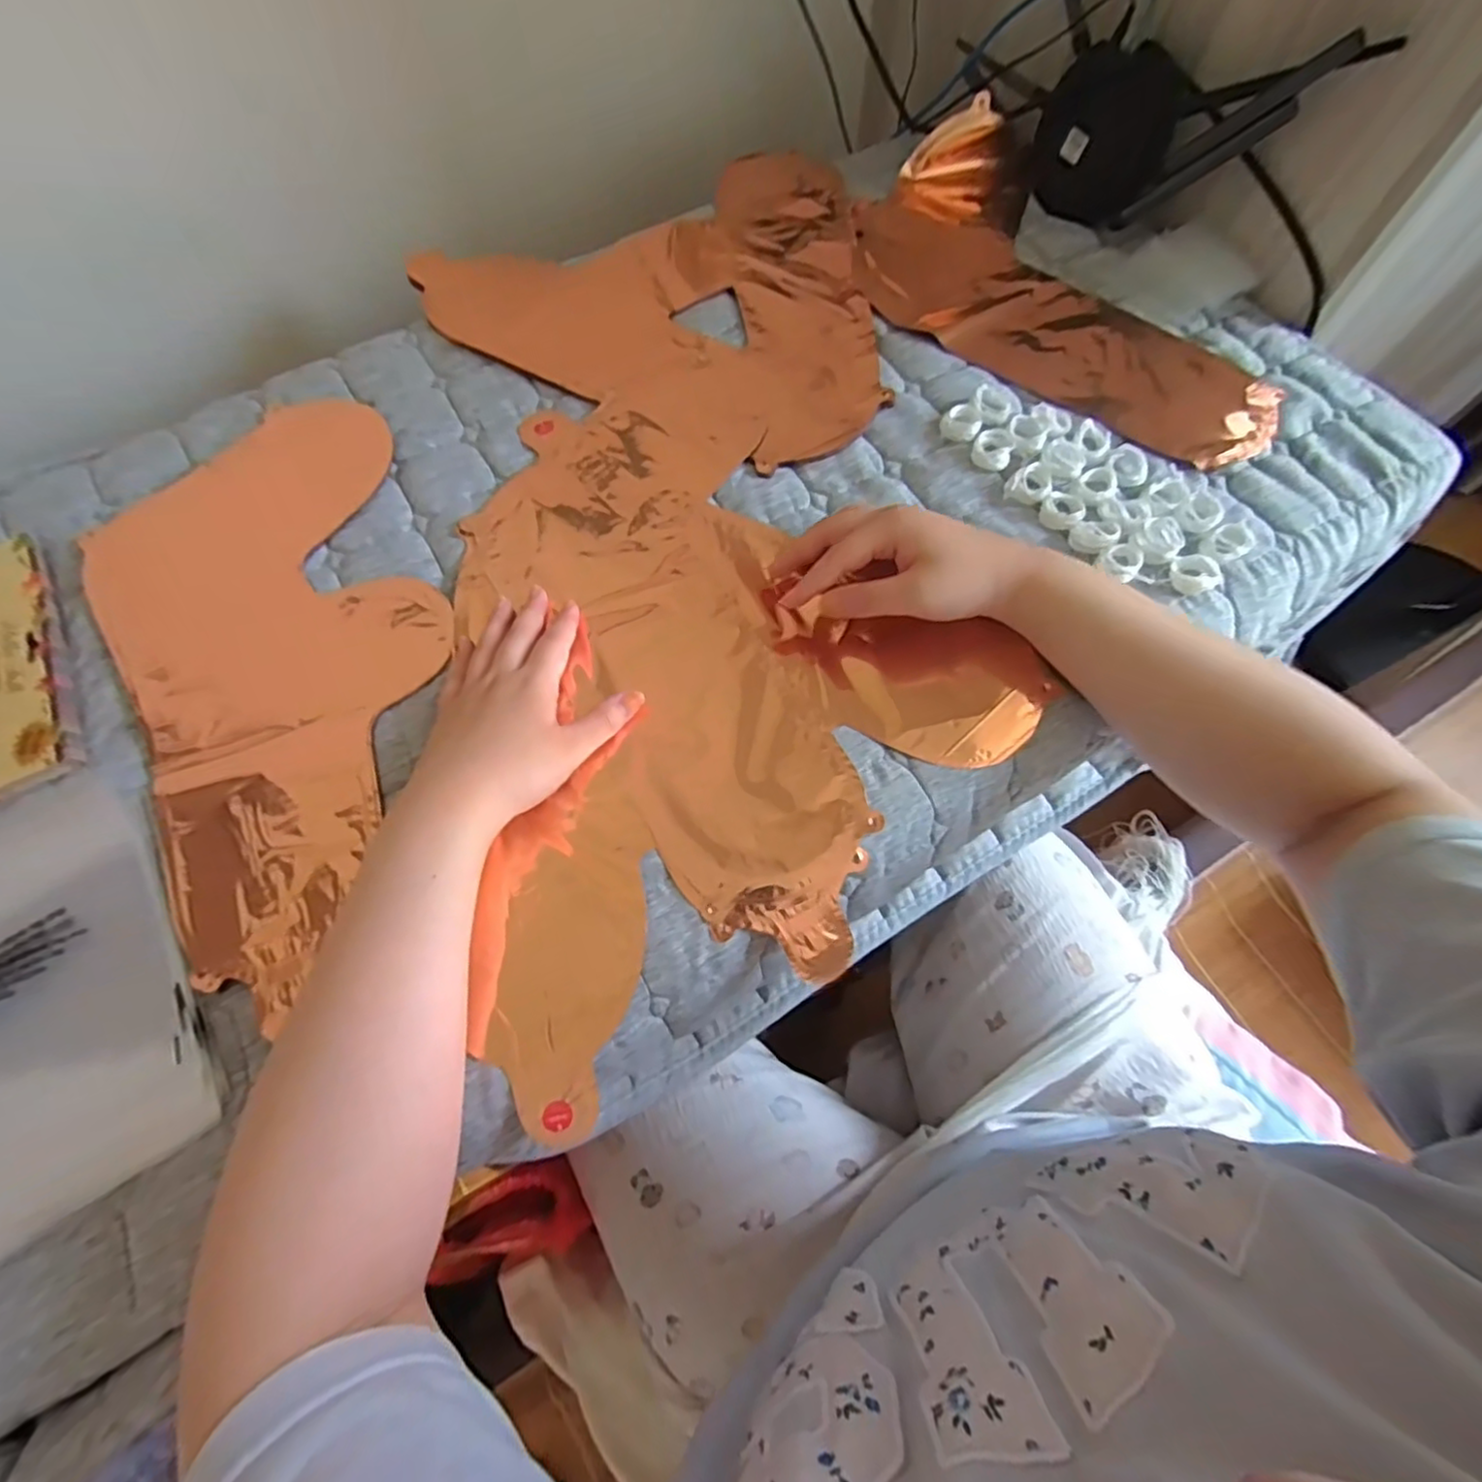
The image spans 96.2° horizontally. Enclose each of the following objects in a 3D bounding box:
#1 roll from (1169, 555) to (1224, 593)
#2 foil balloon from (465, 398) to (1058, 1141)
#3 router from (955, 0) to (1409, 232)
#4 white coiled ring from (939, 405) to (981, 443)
[{"bbox_3d":[0.303,-0.111,0.445,0.031,0.013,0.026,-18,68,-7],"label":"roll"},{"bbox_3d":[-0.073,-0.020,0.426,0.388,0.019,0.369,39,73,15],"label":"foil balloon"},{"bbox_3d":[0.307,-0.535,0.549,0.033,0.160,0.330,-20,66,-31],"label":"router"},{"bbox_3d":[0.166,-0.240,0.498,0.028,0.009,0.029,0,67,0],"label":"white coiled ring"}]

